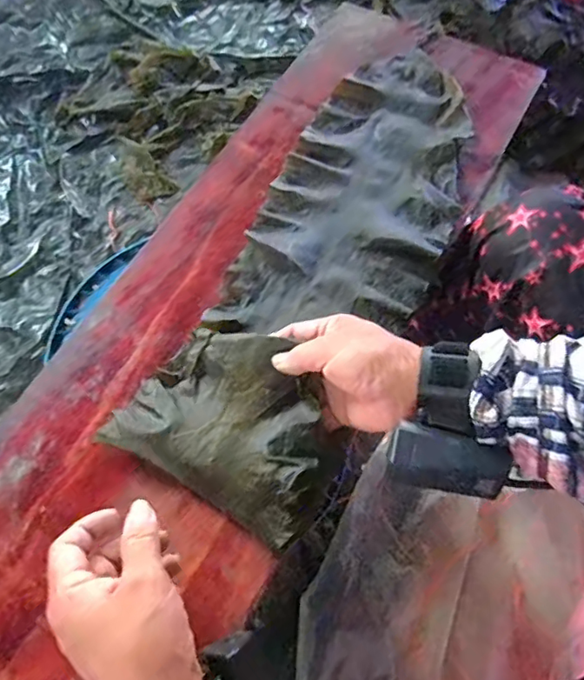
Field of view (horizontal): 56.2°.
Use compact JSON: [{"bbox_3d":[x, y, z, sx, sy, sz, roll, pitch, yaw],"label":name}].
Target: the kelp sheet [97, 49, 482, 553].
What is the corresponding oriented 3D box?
[{"bbox_3d":[0.047,-0.097,0.508,0.175,0.031,0.491,24,65,11],"label":"kelp sheet"}]

